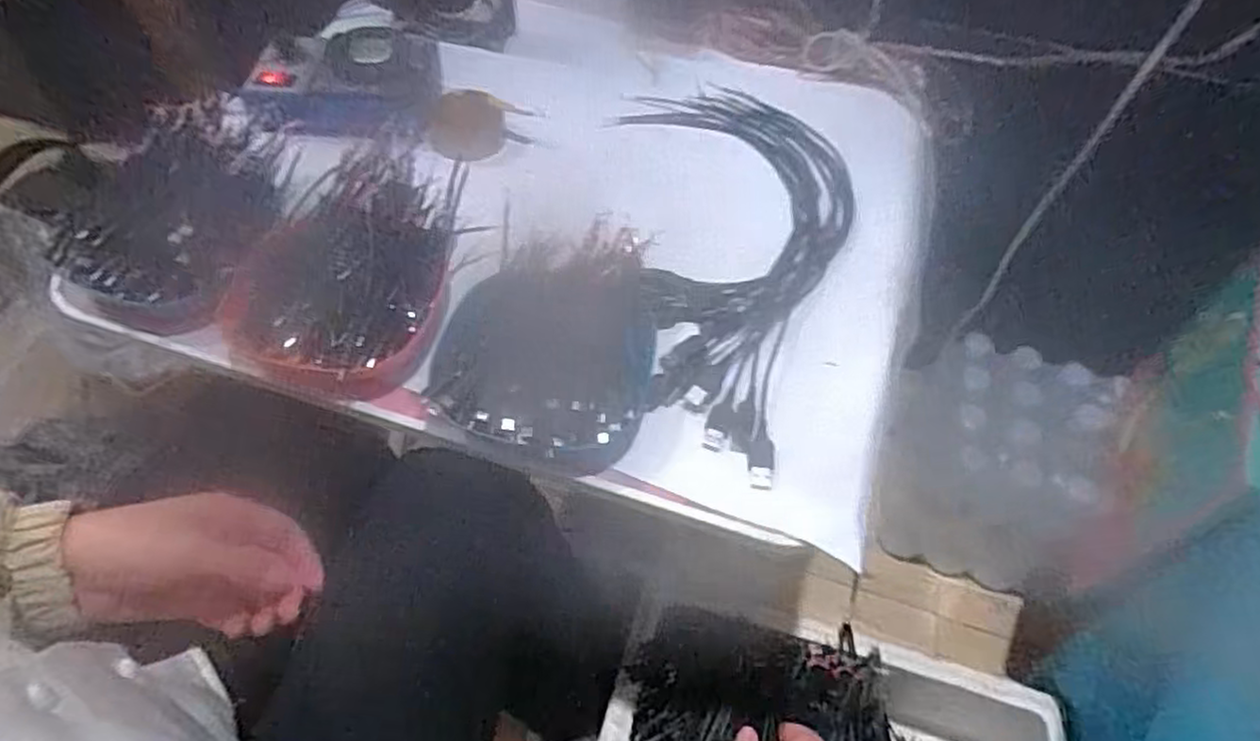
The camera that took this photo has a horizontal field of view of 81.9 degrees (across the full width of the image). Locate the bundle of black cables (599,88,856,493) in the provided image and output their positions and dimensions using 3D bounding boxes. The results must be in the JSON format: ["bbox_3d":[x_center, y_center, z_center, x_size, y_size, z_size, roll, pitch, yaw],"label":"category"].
[{"bbox_3d":[0.101,-0.101,0.581,0.193,0.011,0.414,-4,55,-5],"label":"bundle of black cables"}]

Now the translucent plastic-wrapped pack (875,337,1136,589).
[{"bbox_3d":[0.459,0.121,0.951,0.241,0.232,0.214,17,57,10],"label":"translucent plastic-wrapped pack"}]

